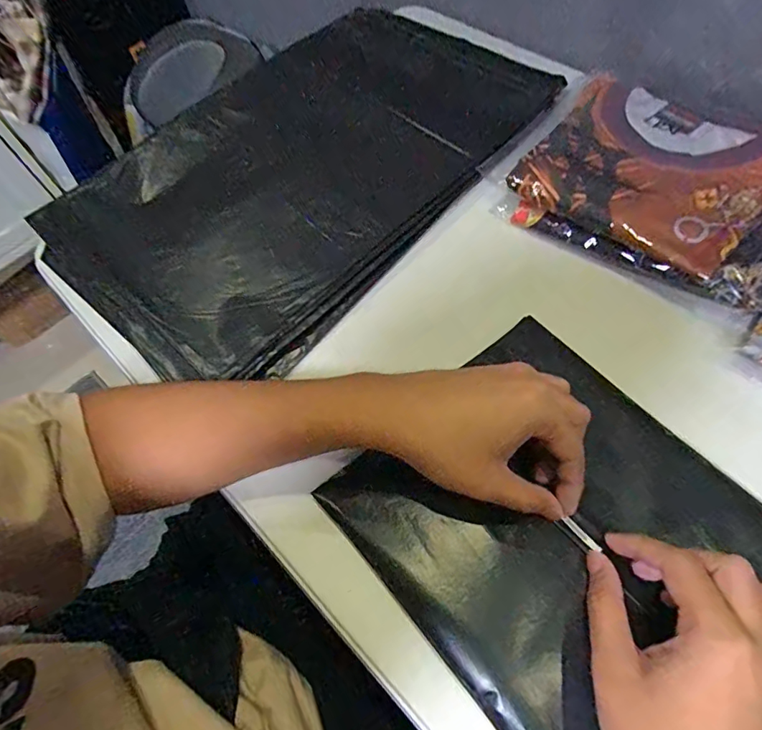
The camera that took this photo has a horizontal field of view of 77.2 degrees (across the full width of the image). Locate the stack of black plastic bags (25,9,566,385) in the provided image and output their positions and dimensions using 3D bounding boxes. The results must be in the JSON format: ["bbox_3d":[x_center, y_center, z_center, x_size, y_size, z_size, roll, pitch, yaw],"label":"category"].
[{"bbox_3d":[-0.088,-0.231,0.529,0.355,0.049,0.527,36,67,21],"label":"stack of black plastic bags"}]

